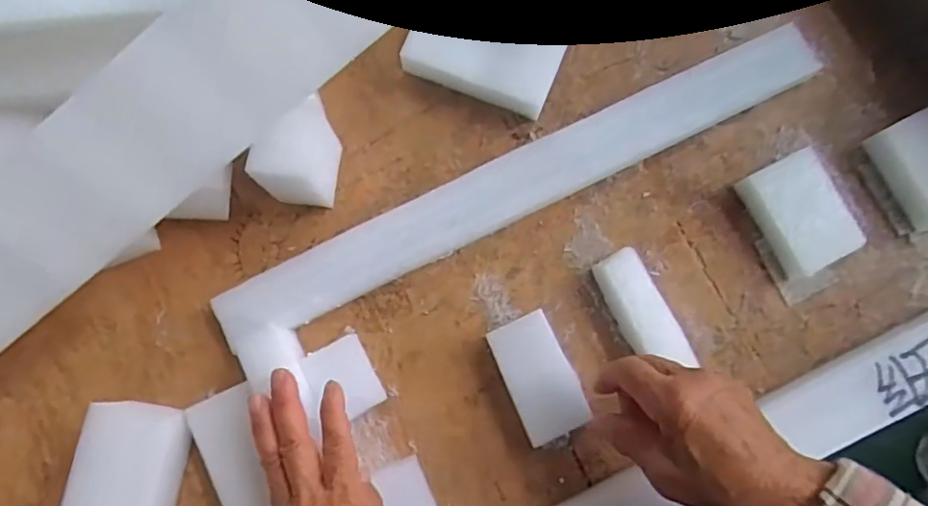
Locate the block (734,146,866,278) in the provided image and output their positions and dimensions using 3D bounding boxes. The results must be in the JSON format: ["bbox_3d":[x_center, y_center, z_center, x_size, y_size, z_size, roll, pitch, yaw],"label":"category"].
[{"bbox_3d":[0.248,-0.029,0.441,0.053,0.033,0.081,-26,82,-4],"label":"block"}]

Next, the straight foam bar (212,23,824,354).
[{"bbox_3d":[0.047,-0.056,0.448,0.478,0.034,0.047,-26,82,-4],"label":"straight foam bar"}]

